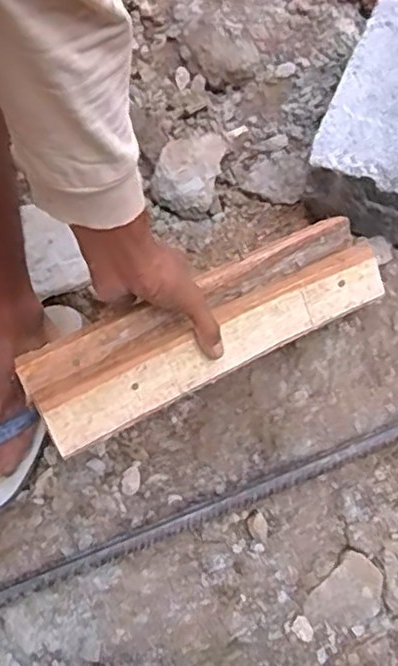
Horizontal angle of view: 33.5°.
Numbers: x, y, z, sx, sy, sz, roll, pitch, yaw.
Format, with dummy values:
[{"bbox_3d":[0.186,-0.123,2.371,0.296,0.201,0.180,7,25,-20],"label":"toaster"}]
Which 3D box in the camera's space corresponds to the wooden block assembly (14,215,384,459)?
[{"bbox_3d":[0.011,-0.006,0.609,0.342,0.055,0.088,-26,63,-15],"label":"wooden block assembly"}]

